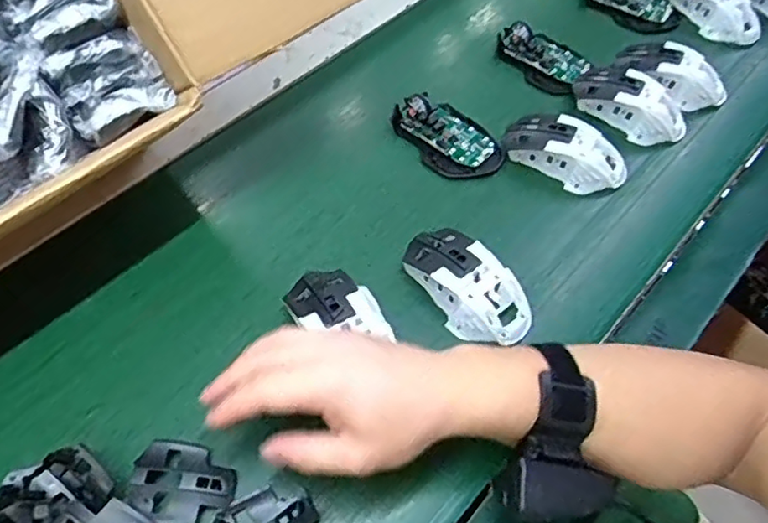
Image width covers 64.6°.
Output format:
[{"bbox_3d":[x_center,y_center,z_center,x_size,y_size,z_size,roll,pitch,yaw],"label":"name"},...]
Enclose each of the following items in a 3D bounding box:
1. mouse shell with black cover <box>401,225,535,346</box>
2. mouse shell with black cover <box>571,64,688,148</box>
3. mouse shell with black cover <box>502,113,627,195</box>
[{"bbox_3d":[0.067,0.016,0.490,0.062,0.036,0.110,-30,60,-16],"label":"mouse shell with black cover"},{"bbox_3d":[0.251,-0.159,0.610,0.118,0.035,0.065,30,63,20],"label":"mouse shell with black cover"},{"bbox_3d":[0.172,-0.104,0.574,0.114,0.041,0.056,27,62,19],"label":"mouse shell with black cover"}]

